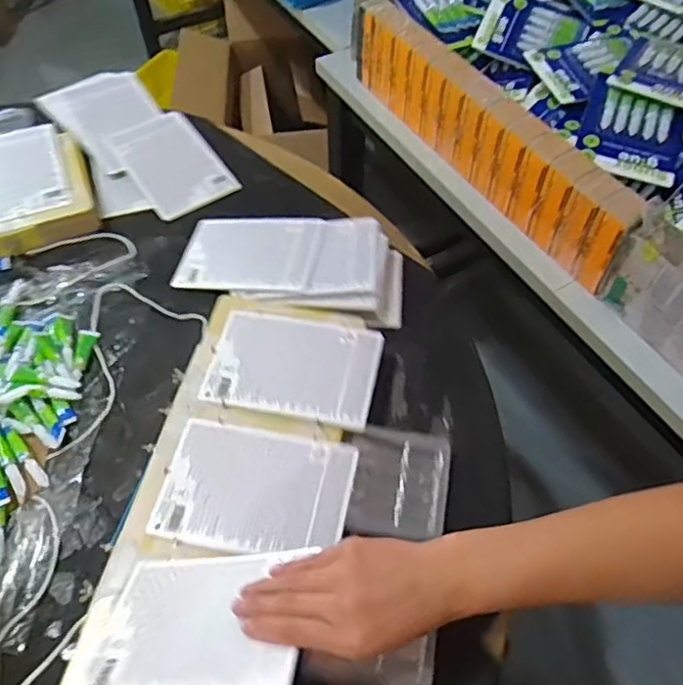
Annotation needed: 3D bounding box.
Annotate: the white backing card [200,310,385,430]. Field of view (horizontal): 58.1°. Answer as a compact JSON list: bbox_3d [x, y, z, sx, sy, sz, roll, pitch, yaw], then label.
[{"bbox_3d":[-0.047,0.021,0.637,0.167,0.008,0.124,9,56,7],"label":"white backing card"}]

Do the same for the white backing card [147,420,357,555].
[{"bbox_3d":[-0.077,0.133,0.558,0.166,0.004,0.112,9,56,7],"label":"white backing card"}]

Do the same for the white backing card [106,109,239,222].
[{"bbox_3d":[-0.233,-0.248,0.847,0.117,0.009,0.159,-33,77,-21],"label":"white backing card"}]

